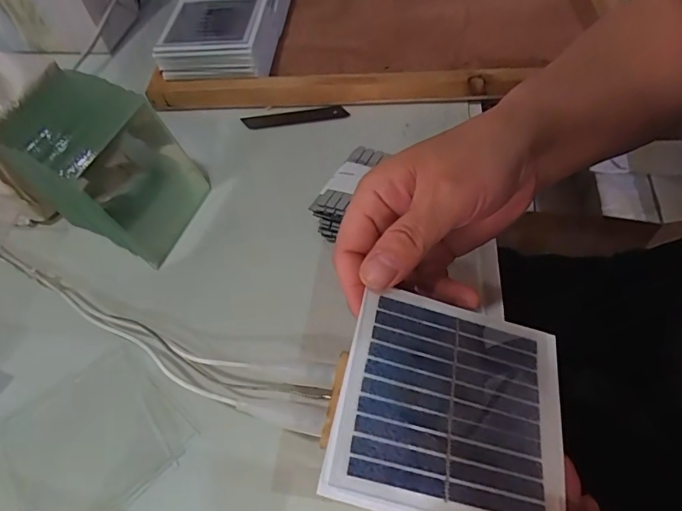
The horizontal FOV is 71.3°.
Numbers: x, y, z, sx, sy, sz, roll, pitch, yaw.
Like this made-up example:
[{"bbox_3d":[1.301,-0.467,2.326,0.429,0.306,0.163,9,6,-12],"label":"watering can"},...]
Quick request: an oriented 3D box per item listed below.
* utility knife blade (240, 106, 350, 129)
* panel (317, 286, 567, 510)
[{"bbox_3d":[-0.045,-0.135,0.464,0.102,0.004,0.022,-7,54,2],"label":"utility knife blade"},{"bbox_3d":[0.047,0.062,0.201,0.095,0.004,0.094,17,54,-2],"label":"panel"}]

